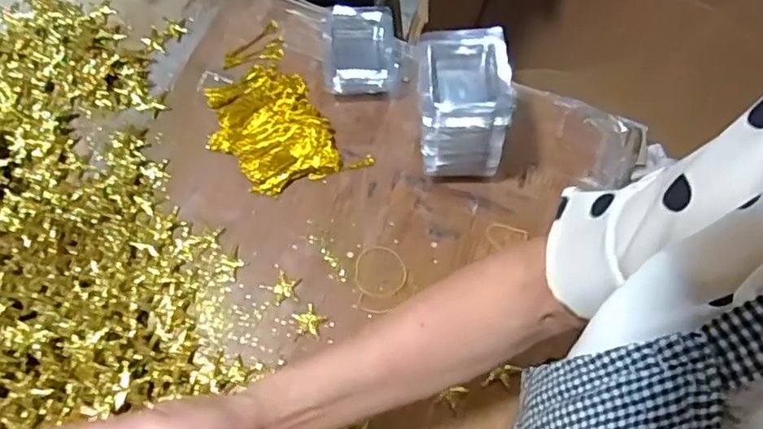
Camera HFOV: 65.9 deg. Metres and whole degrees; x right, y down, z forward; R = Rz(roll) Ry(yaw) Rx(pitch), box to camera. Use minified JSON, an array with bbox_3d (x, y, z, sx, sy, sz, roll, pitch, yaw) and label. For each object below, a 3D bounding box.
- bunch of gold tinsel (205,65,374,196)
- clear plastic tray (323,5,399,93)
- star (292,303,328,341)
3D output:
[{"bbox_3d":[-0.120,-0.094,0.652,0.122,0.017,0.173,-31,73,-14],"label":"bunch of gold tinsel"},{"bbox_3d":[-0.023,-0.184,0.677,0.086,0.051,0.107,4,68,-1],"label":"clear plastic tray"},{"bbox_3d":[-0.071,0.106,0.586,0.032,0.004,0.034,-5,68,-5],"label":"star"}]

